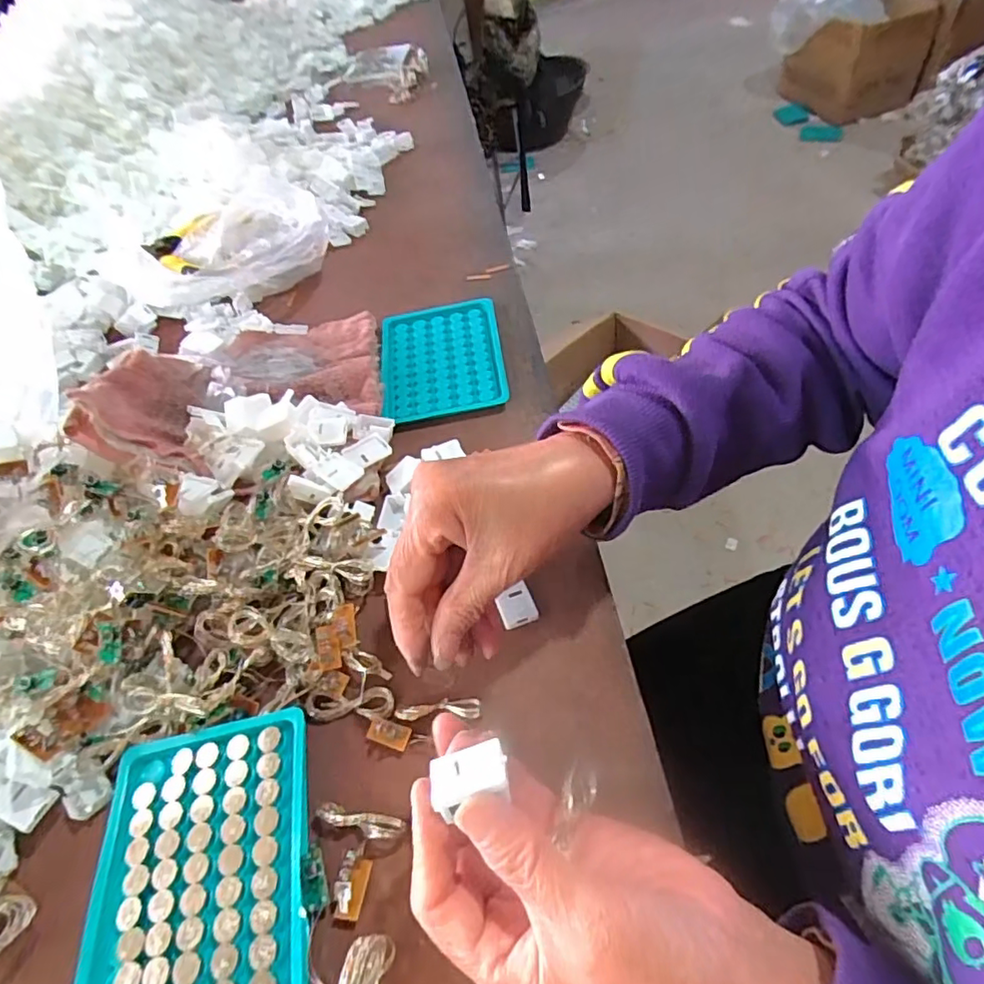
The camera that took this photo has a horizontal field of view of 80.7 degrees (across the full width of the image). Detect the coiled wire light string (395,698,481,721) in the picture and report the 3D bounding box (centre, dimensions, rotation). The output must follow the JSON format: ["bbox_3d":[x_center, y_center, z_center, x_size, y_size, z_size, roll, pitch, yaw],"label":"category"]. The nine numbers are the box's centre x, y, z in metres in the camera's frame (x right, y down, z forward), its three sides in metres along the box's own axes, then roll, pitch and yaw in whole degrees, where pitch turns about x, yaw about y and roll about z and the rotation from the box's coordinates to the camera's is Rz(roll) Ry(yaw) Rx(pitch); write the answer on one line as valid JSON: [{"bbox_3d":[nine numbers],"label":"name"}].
[{"bbox_3d":[-0.027,0.107,0.286,0.041,0.008,0.011,-7,52,5],"label":"coiled wire light string"}]

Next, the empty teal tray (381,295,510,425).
[{"bbox_3d":[-0.041,-0.108,0.462,0.097,0.011,0.129,-10,52,3],"label":"empty teal tray"}]

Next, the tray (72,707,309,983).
[{"bbox_3d":[-0.130,0.171,0.251,0.098,0.018,0.130,-14,52,-1],"label":"tray"}]

